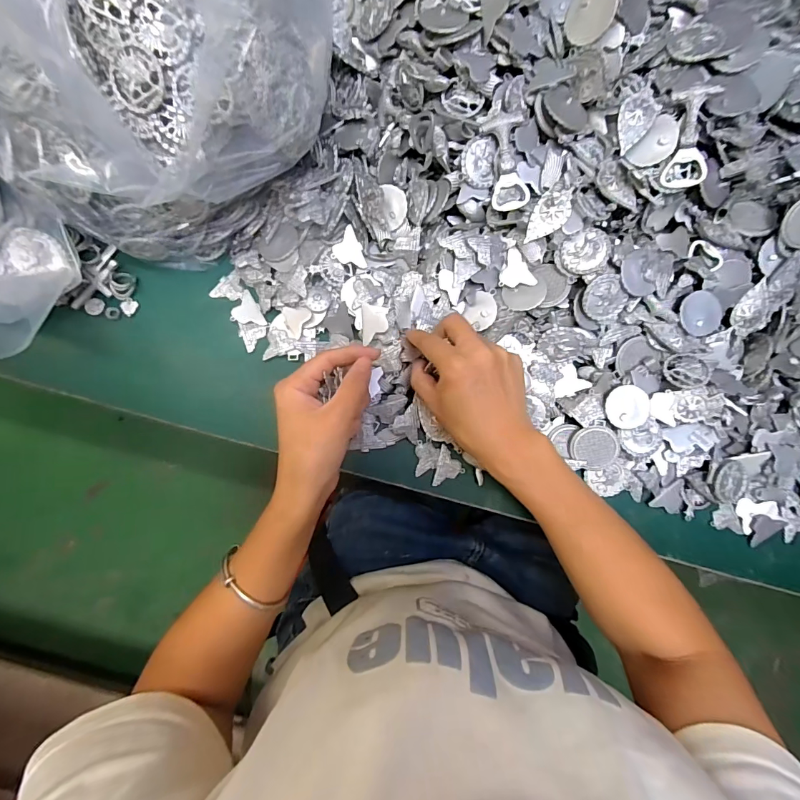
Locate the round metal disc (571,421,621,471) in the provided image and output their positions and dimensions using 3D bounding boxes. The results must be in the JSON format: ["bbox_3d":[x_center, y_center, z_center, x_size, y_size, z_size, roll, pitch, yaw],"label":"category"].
[{"bbox_3d":[0.172,0.041,0.365,0.038,0.005,0.042,-39,94,15],"label":"round metal disc"}]

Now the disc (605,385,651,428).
[{"bbox_3d":[0.198,0.006,0.360,0.037,0.009,0.036,0,84,-5],"label":"disc"}]

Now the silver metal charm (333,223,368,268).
[{"bbox_3d":[-0.044,-0.128,0.358,0.024,0.004,0.035,-29,106,0],"label":"silver metal charm"}]

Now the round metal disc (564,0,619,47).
[{"bbox_3d":[0.142,-0.286,0.308,0.004,0.037,0.035,-24,117,-40],"label":"round metal disc"}]

